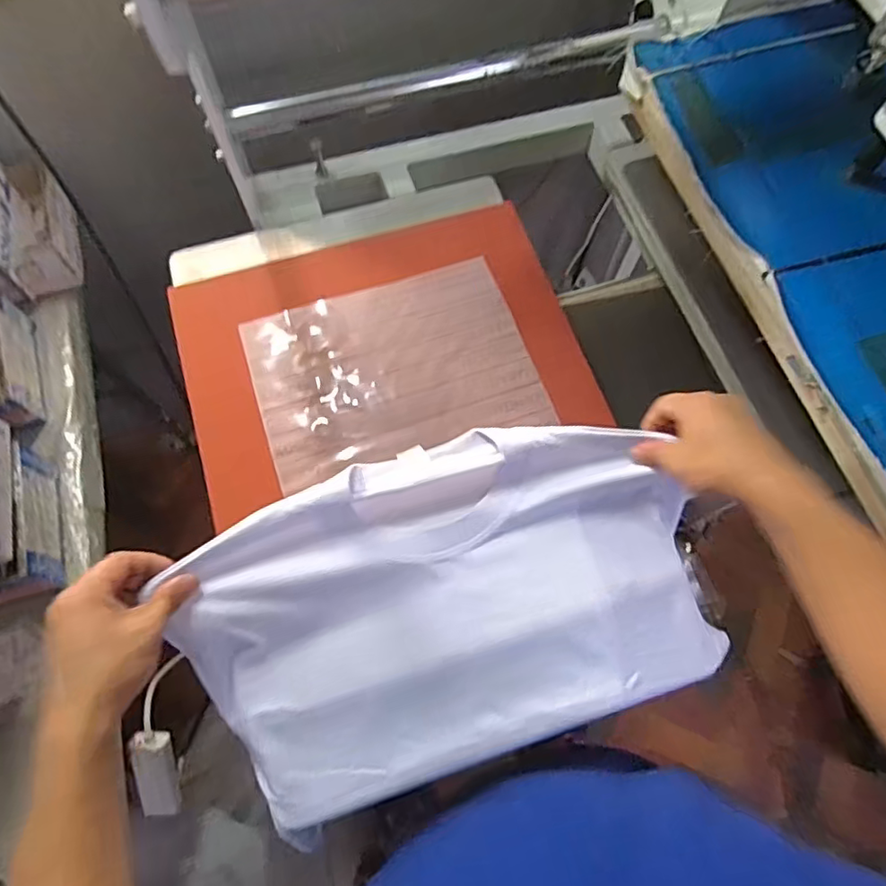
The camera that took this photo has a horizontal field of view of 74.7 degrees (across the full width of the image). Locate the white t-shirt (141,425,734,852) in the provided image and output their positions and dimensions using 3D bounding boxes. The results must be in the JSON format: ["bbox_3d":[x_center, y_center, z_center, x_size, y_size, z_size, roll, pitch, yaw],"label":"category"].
[{"bbox_3d":[0.013,0.133,0.499,0.419,0.085,0.260,-19,70,-9],"label":"white t-shirt"}]

